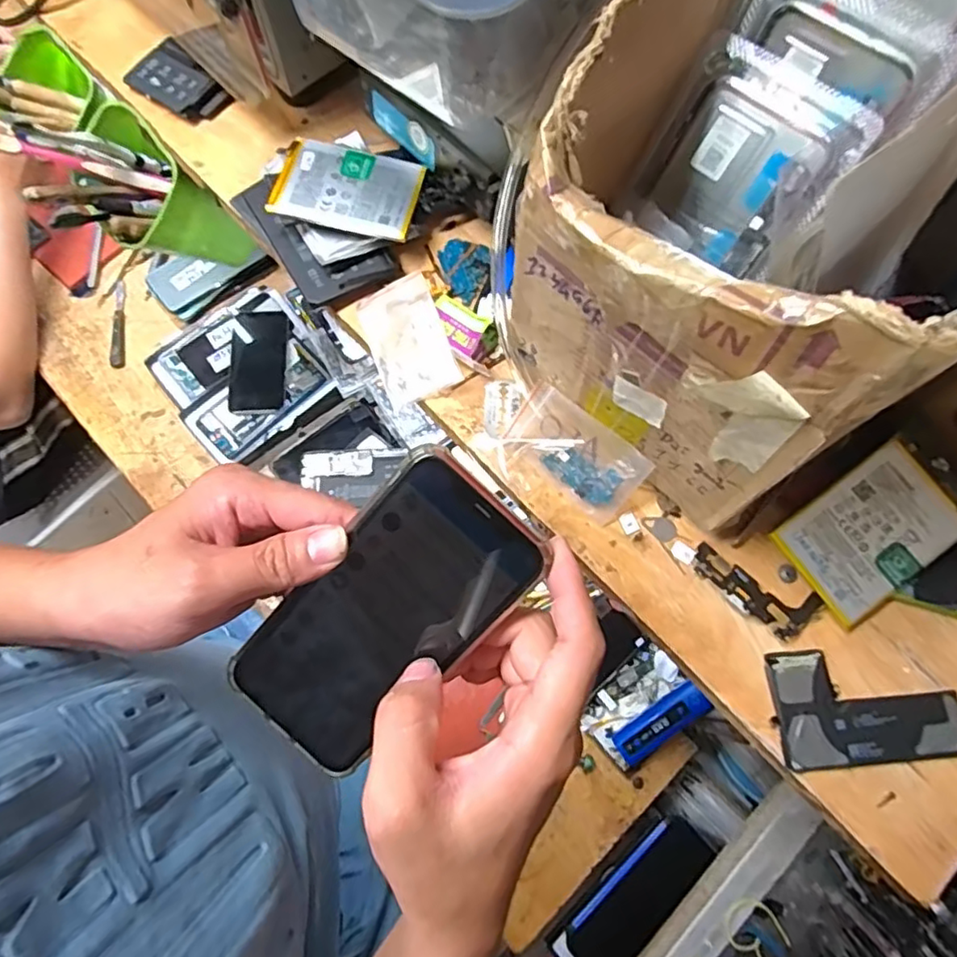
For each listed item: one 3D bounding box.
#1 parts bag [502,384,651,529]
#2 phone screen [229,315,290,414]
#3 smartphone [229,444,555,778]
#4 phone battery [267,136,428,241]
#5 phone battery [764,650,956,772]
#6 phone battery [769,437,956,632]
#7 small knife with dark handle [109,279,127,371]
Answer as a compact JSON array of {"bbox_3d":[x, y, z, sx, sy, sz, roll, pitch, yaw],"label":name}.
[{"bbox_3d":[0.056,-0.014,0.361,0.078,0.004,0.046,40,119,8],"label":"parts bag"},{"bbox_3d":[-0.283,-0.150,0.798,0.076,0.008,0.139,2,77,6],"label":"phone screen"},{"bbox_3d":[-0.044,0.062,0.272,0.074,0.009,0.150,43,101,1],"label":"smartphone"},{"bbox_3d":[-0.087,-0.193,0.413,0.094,0.008,0.058,10,75,-2],"label":"phone battery"},{"bbox_3d":[0.210,0.122,0.333,0.098,0.004,0.058,-4,72,-2],"label":"phone battery"},{"bbox_3d":[0.224,0.030,0.349,0.095,0.006,0.067,-37,82,-2],"label":"phone battery"},{"bbox_3d":[-0.499,-0.213,0.858,0.020,0.007,0.138,-7,72,-3],"label":"small knife with dark handle"}]

